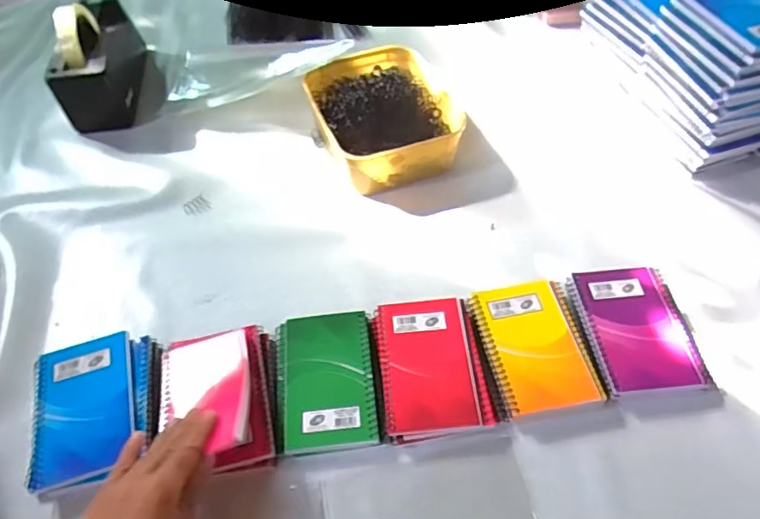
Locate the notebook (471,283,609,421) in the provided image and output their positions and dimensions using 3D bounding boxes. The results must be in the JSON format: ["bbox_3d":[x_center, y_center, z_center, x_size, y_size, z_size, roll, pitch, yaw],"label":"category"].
[{"bbox_3d":[0.147,0.079,0.508,0.094,0.012,0.124,-10,58,-5],"label":"notebook"}]

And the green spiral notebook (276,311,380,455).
[{"bbox_3d":[-0.050,0.112,0.502,0.089,0.018,0.128,-5,53,-2],"label":"green spiral notebook"}]

